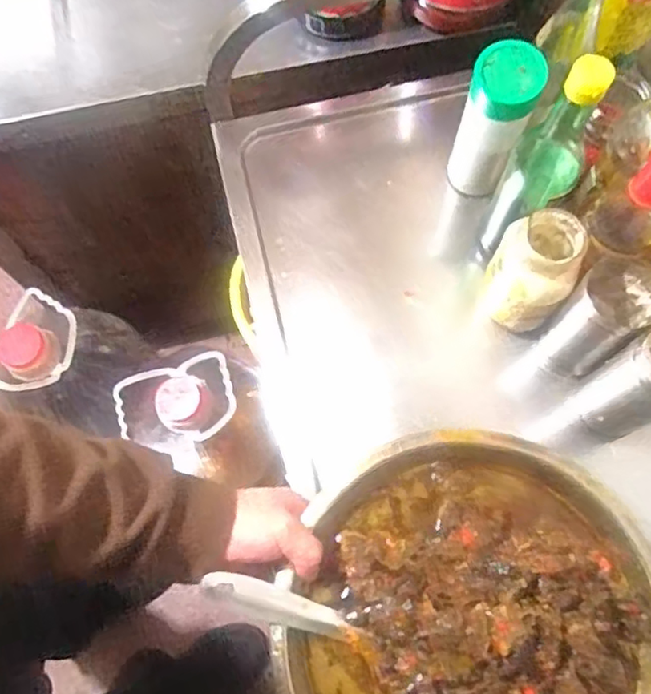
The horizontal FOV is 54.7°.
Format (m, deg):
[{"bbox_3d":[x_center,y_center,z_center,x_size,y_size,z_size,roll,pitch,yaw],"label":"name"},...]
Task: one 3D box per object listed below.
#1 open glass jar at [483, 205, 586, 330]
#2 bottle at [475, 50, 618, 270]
[{"bbox_3d":[0.189,-0.069,0.586,0.068,0.138,0.069,0,68,0],"label":"open glass jar"},{"bbox_3d":[0.193,-0.152,0.560,0.066,0.250,0.062,28,70,10],"label":"bottle"}]

